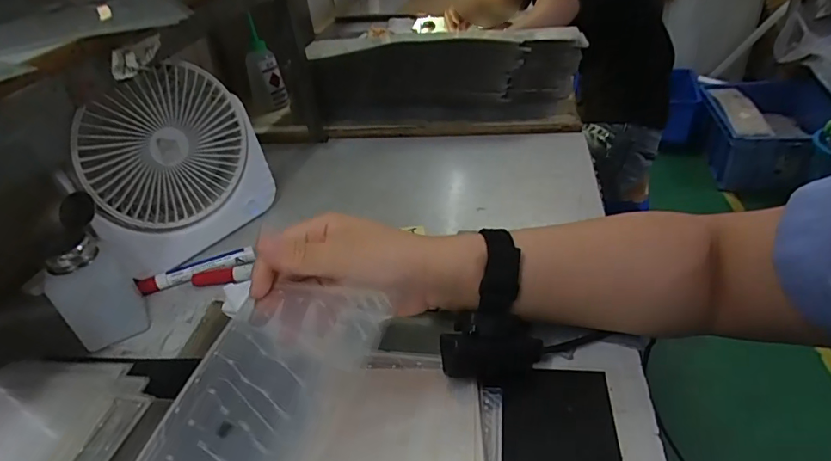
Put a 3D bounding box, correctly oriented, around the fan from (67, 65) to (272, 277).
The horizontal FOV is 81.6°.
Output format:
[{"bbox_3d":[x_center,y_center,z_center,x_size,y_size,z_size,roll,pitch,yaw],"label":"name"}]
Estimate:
[{"bbox_3d":[-0.246,-0.065,0.491,0.052,0.178,0.183,15,42,29],"label":"fan"}]

